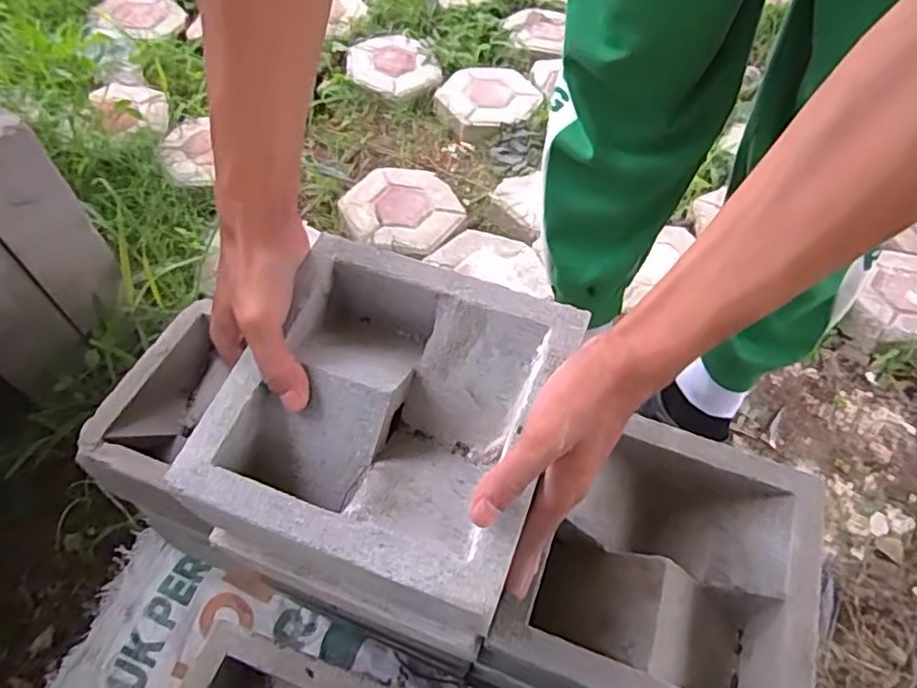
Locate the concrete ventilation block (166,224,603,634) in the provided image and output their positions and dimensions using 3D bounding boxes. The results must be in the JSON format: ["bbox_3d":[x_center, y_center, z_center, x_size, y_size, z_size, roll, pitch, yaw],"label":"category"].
[{"bbox_3d":[-0.042,0.048,0.402,0.192,0.067,0.203,21,62,9],"label":"concrete ventilation block"}]

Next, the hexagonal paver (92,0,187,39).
[{"bbox_3d":[-0.687,-0.724,1.354,0.161,0.043,0.184,-39,69,-22],"label":"hexagonal paver"}]

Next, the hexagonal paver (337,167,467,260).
[{"bbox_3d":[-0.095,-0.235,1.081,0.204,0.039,0.217,27,63,12],"label":"hexagonal paver"}]

